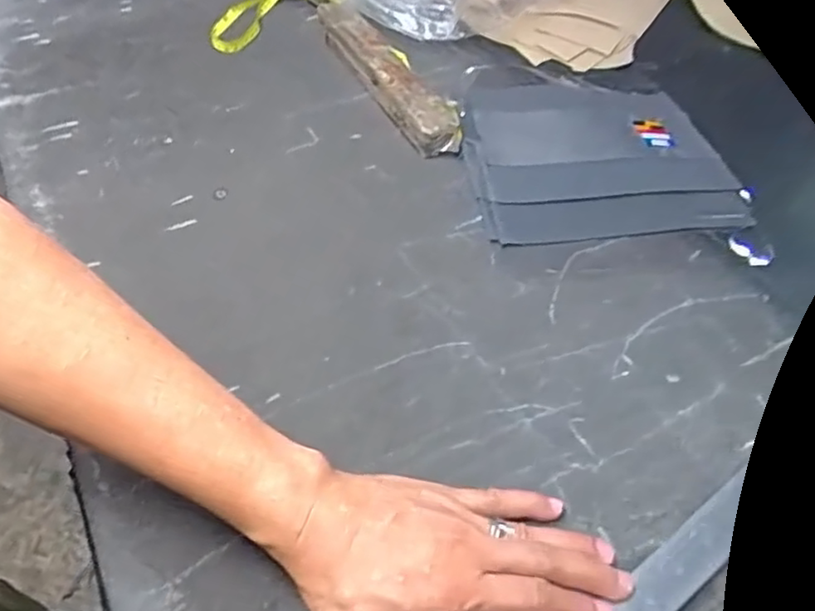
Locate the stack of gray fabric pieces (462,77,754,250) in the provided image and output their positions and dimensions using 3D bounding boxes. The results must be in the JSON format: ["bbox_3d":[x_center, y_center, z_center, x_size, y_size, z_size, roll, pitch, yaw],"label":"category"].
[{"bbox_3d":[0.166,-0.146,0.595,0.230,0.017,0.221,-6,50,-6],"label":"stack of gray fabric pieces"}]

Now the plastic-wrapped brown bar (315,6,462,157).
[{"bbox_3d":[-0.030,-0.242,0.665,0.044,0.034,0.270,-22,54,-19],"label":"plastic-wrapped brown bar"}]

